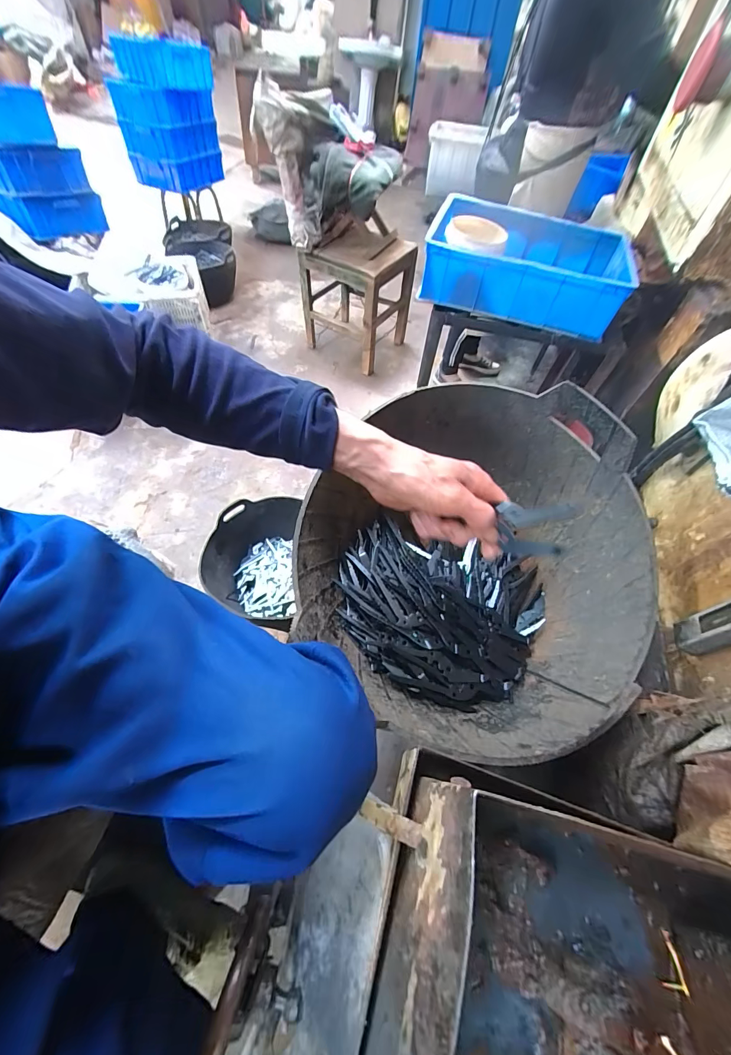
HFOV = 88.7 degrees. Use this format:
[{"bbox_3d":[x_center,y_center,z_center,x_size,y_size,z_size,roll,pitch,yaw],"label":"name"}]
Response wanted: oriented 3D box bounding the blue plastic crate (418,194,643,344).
[{"bbox_3d":[0.434,-0.719,1.021,0.495,0.169,0.362,17,57,7],"label":"blue plastic crate"}]

